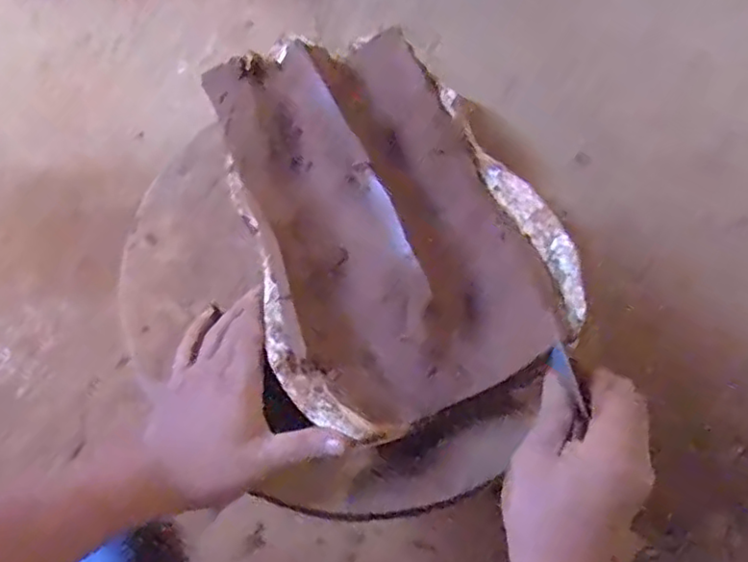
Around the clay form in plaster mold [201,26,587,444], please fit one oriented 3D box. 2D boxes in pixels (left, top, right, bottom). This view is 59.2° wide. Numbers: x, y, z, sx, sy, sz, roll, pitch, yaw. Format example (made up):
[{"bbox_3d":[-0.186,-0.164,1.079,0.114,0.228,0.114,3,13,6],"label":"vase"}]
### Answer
[{"bbox_3d":[0.002,-0.056,0.518,0.220,0.074,0.319,-21,62,-13],"label":"clay form in plaster mold"}]

